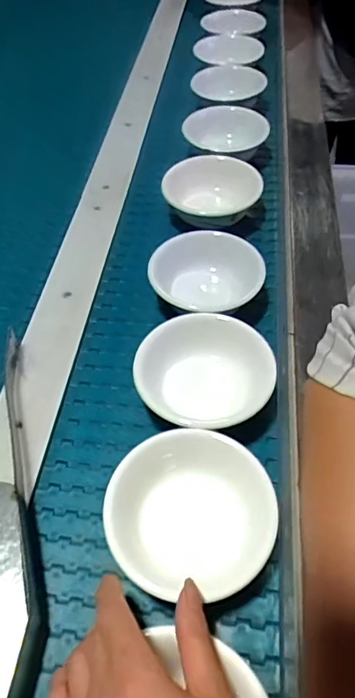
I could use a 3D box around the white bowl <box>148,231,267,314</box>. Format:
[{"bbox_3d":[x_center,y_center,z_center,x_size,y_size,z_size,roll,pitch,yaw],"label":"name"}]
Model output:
[{"bbox_3d":[0.030,-0.069,0.485,0.097,0.049,0.106,2,57,-3],"label":"white bowl"}]

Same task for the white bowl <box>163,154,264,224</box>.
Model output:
[{"bbox_3d":[0.041,-0.183,0.573,0.110,0.045,0.110,2,57,-3],"label":"white bowl"}]

